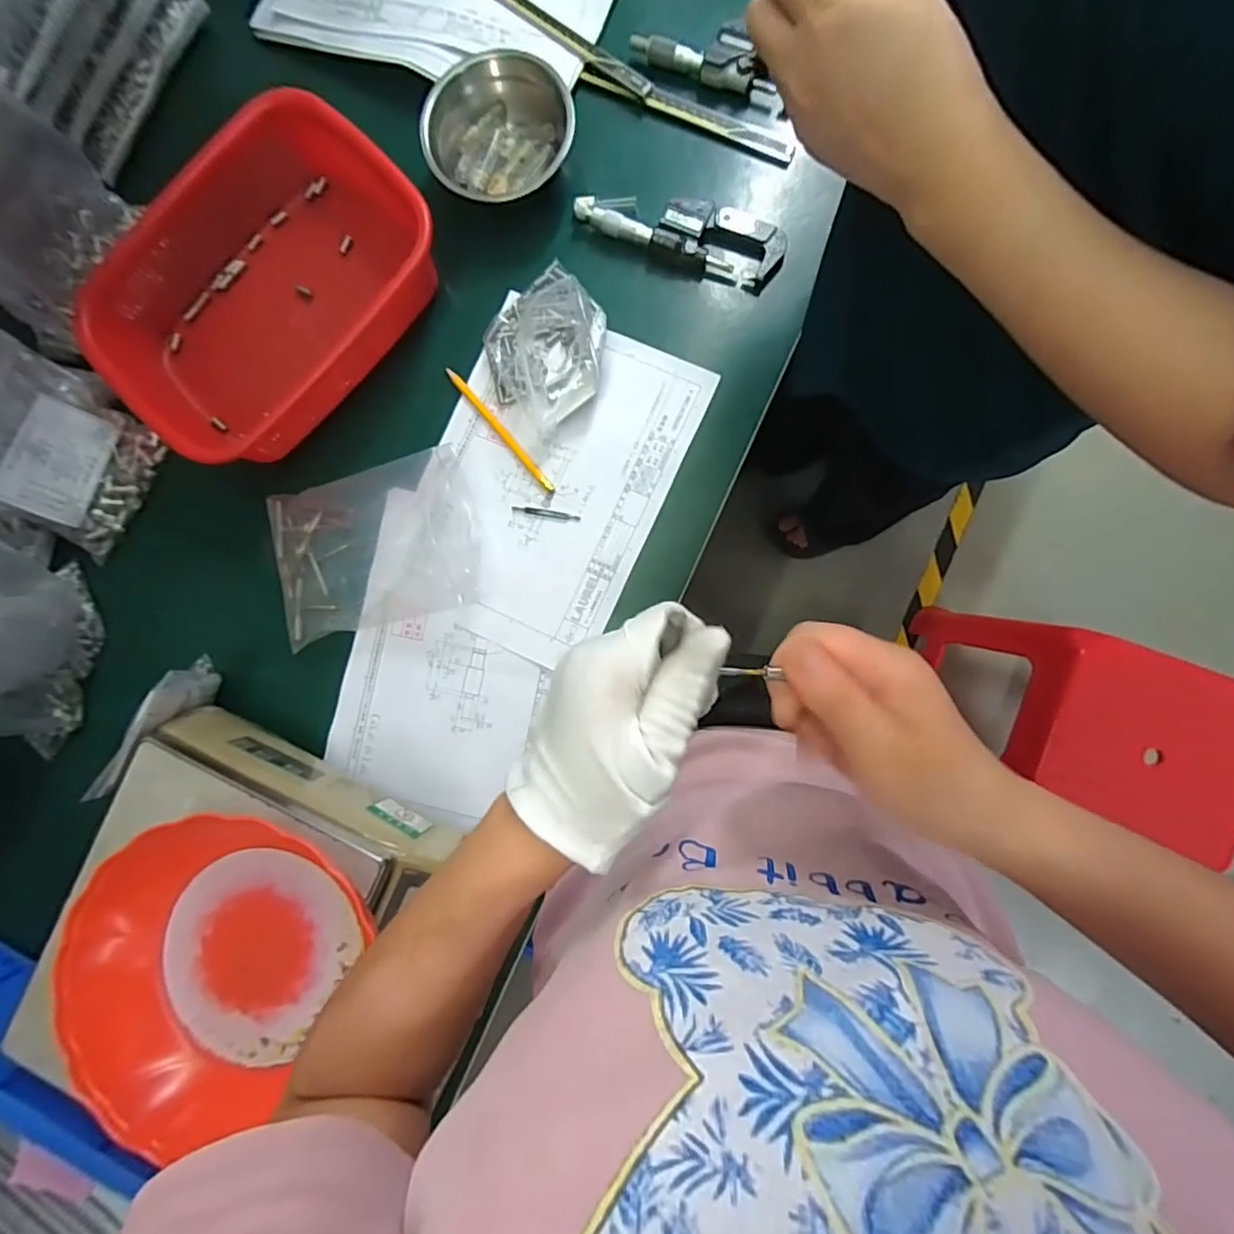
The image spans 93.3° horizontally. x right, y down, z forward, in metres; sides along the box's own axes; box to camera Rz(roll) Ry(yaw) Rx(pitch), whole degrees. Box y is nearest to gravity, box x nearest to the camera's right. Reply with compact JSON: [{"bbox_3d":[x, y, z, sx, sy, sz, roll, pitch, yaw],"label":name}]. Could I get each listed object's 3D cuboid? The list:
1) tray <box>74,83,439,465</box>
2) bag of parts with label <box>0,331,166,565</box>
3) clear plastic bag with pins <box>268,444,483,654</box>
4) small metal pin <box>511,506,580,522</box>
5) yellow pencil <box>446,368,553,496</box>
[{"bbox_3d":[-0.315,-0.291,0.519,0.203,0.072,0.291,43,91,4],"label":"tray"},{"bbox_3d":[-0.571,-0.179,0.547,0.253,0.058,0.153,29,90,4],"label":"bag of parts with label"},{"bbox_3d":[-0.219,-0.065,0.531,0.184,0.014,0.139,-13,87,3],"label":"clear plastic bag with pins"},{"bbox_3d":[-0.064,-0.094,0.523,0.062,0.004,0.007,10,88,4],"label":"small metal pin"},{"bbox_3d":[-0.107,-0.171,0.531,0.009,0.007,0.147,-41,86,1],"label":"yellow pencil"}]

